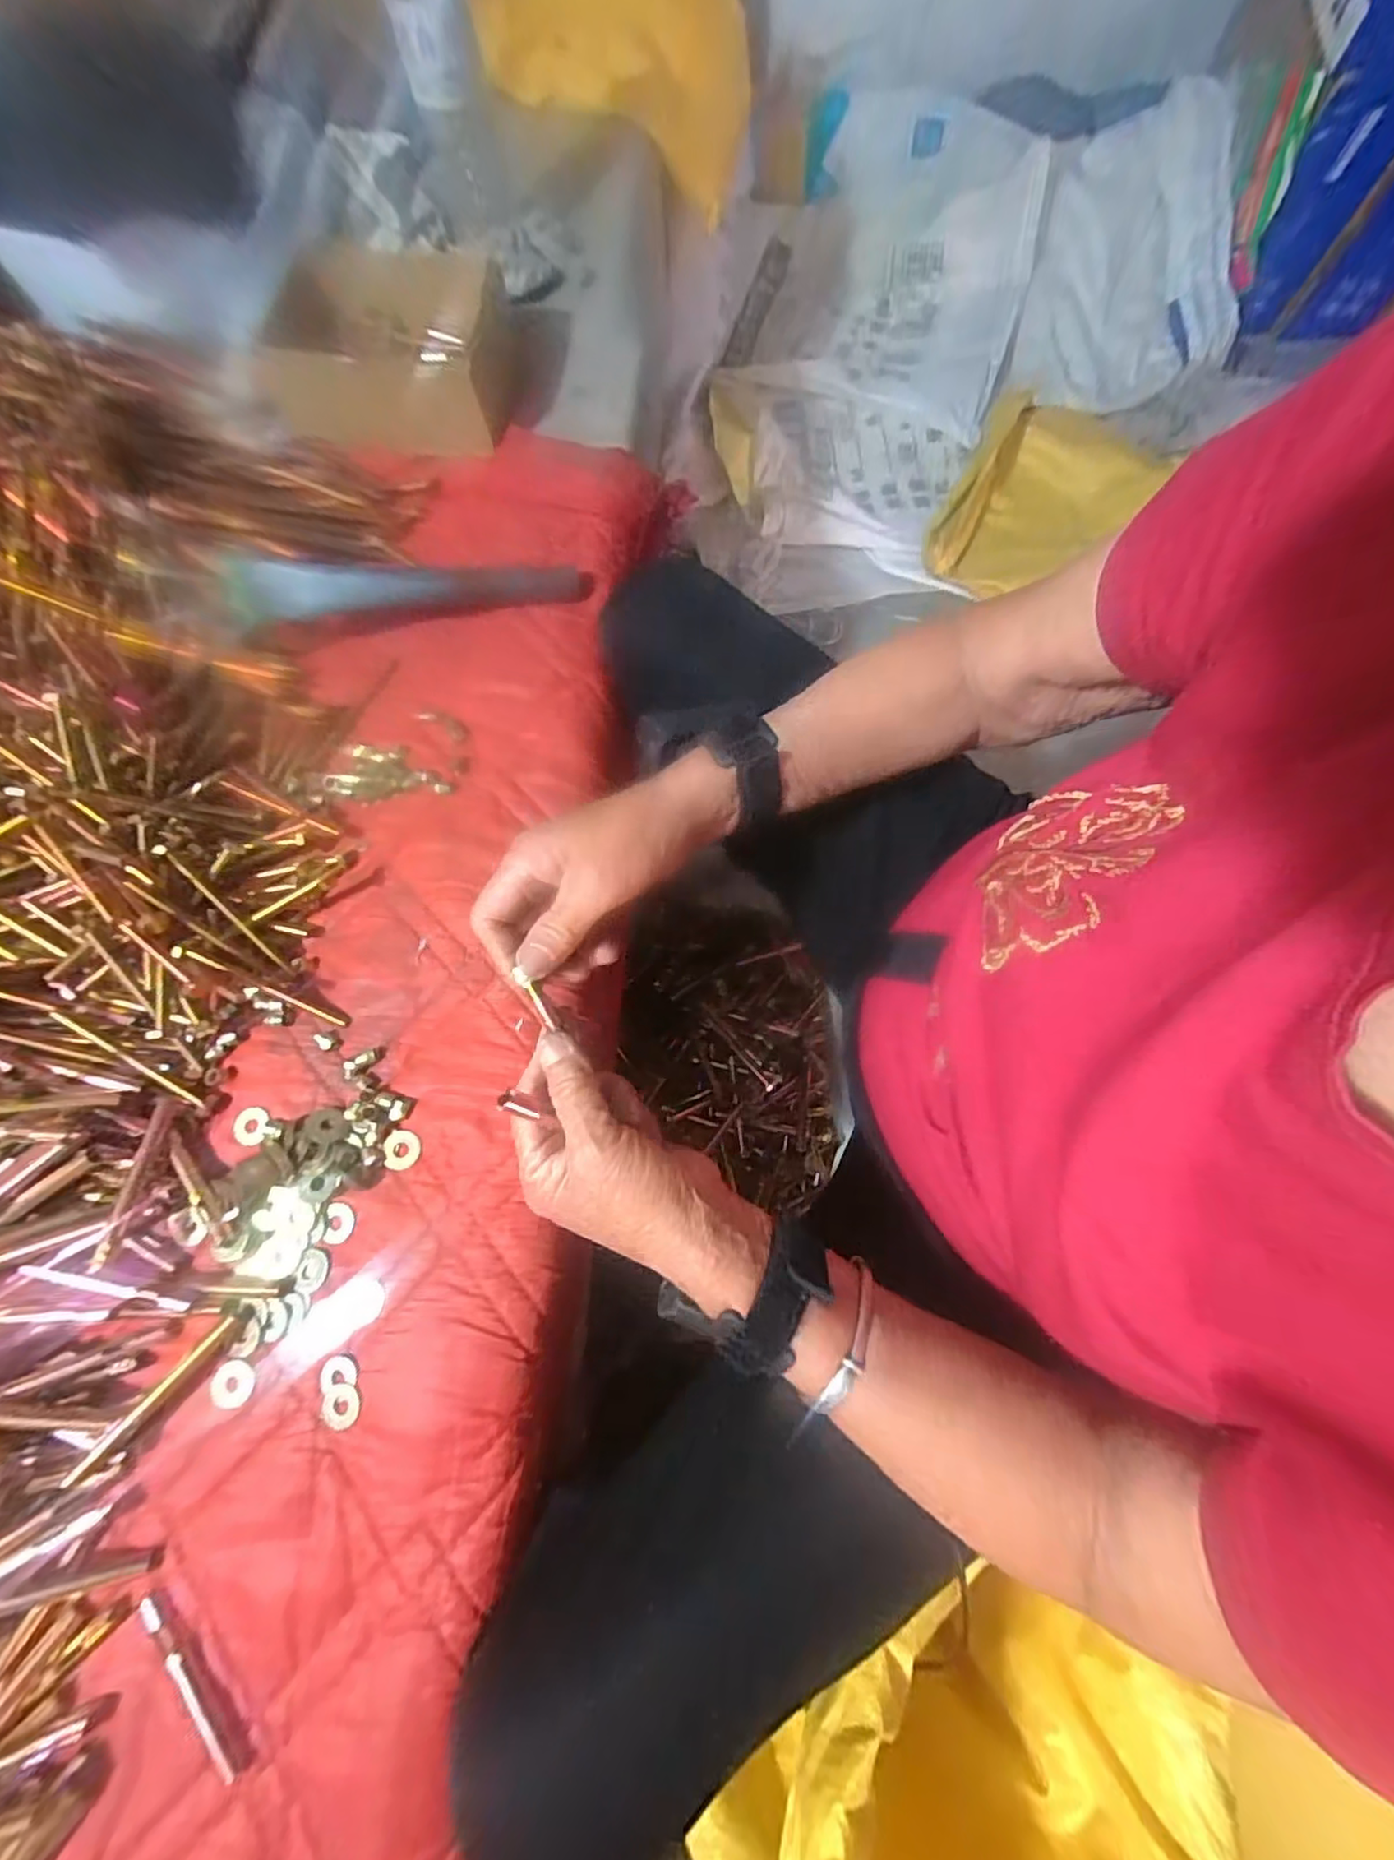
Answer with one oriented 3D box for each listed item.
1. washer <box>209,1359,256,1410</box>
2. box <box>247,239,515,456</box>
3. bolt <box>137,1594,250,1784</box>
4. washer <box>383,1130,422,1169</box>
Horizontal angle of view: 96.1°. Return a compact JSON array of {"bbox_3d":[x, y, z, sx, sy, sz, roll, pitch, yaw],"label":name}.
[{"bbox_3d":[-0.252,0.246,0.339,0.022,0.004,0.023,-1,73,2],"label":"washer"},{"bbox_3d":[-0.260,-0.502,0.541,0.174,0.054,0.154,-2,73,2],"label":"box"},{"bbox_3d":[-0.244,0.364,0.300,0.087,0.007,0.013,41,78,12],"label":"bolt"},{"bbox_3d":[-0.176,0.130,0.371,0.021,0.004,0.022,-1,73,2],"label":"washer"}]

